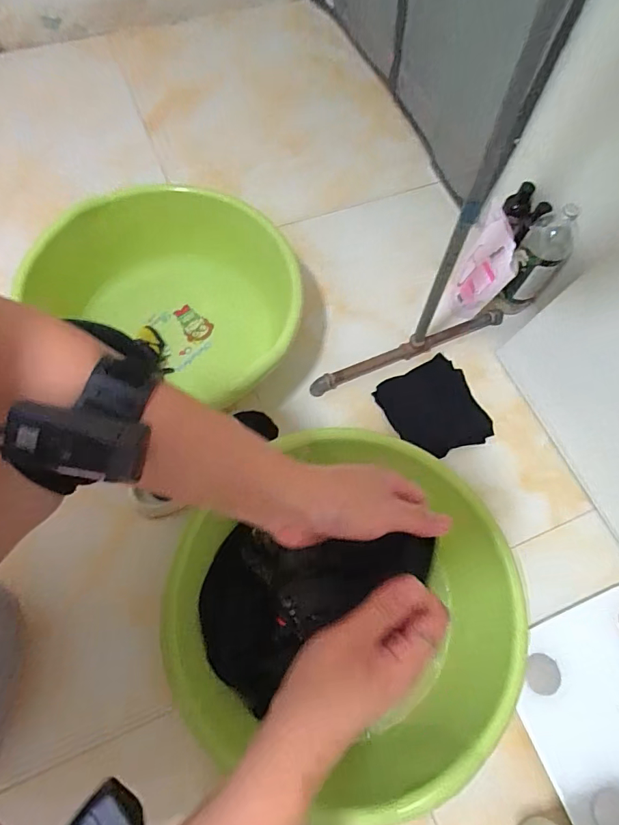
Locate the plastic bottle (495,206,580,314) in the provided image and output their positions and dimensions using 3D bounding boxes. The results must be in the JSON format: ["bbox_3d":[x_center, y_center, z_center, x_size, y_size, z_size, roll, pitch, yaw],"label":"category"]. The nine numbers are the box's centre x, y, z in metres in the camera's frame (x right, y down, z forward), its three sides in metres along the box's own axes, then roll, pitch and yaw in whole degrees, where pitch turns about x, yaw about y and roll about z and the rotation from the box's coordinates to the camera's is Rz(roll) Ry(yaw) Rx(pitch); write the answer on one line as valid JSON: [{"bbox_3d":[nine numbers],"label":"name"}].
[{"bbox_3d":[0.429,-0.279,0.888,0.092,0.232,0.093,18,67,4],"label":"plastic bottle"}]

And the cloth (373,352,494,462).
[{"bbox_3d":[0.228,-0.009,0.848,0.169,0.041,0.175,-22,71,-12],"label":"cloth"}]

